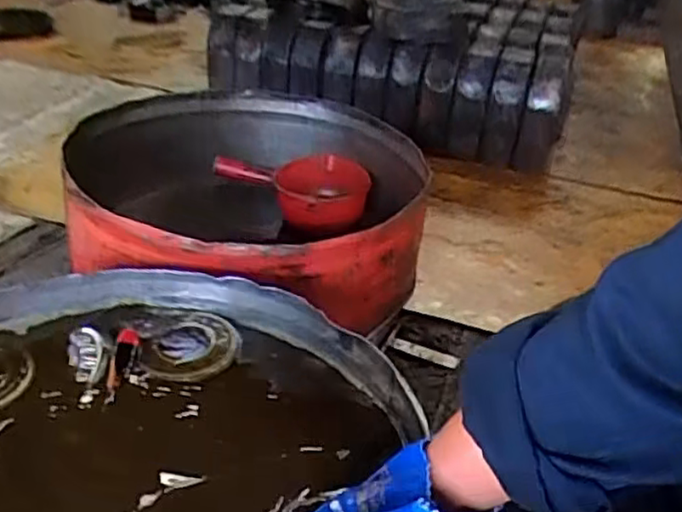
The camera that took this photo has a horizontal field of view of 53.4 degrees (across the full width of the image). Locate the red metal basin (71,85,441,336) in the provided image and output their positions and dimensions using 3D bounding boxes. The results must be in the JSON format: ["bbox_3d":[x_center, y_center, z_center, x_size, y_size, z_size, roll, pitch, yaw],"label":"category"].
[{"bbox_3d":[-0.137,-0.066,1.128,0.579,0.236,0.570,-7,34,-18],"label":"red metal basin"}]

